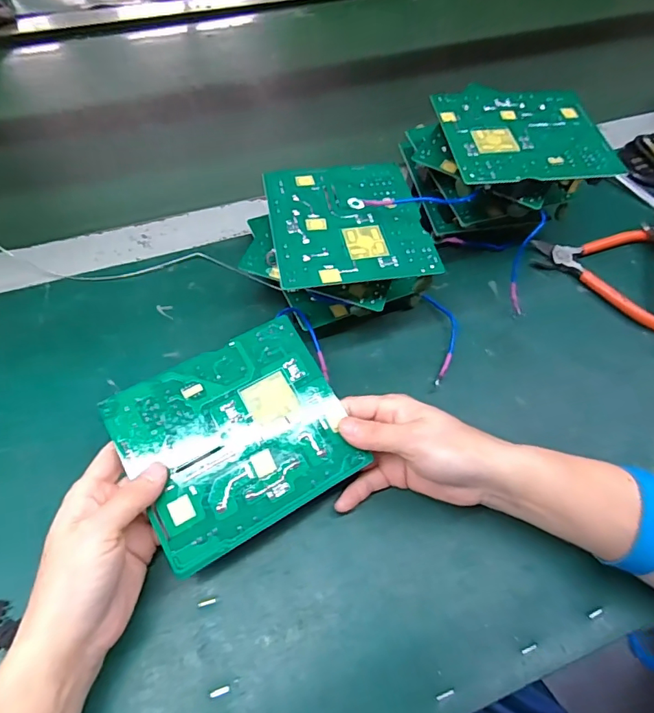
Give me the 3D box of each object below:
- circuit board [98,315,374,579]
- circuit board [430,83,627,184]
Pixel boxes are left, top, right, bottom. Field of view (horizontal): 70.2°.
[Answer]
[{"bbox_3d":[-0.054,0.048,0.289,0.129,0.004,0.113,-27,76,-17],"label":"circuit board"},{"bbox_3d":[0.161,-0.187,0.384,0.128,0.004,0.118,-5,61,-4],"label":"circuit board"}]

